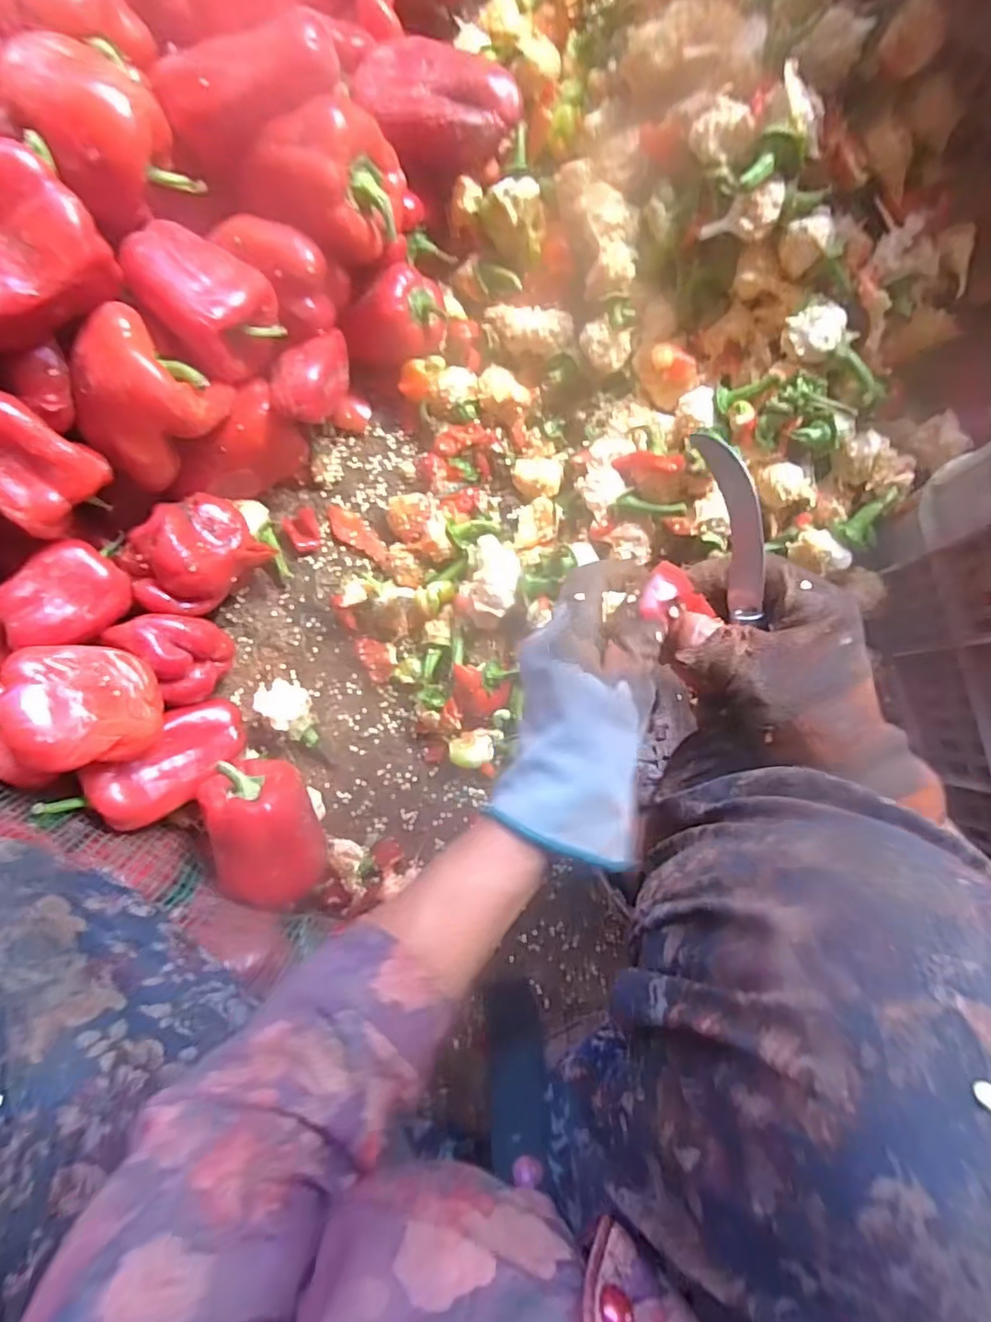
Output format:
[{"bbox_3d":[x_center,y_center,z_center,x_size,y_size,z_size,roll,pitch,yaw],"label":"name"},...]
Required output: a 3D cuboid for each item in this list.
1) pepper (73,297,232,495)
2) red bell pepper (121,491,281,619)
[{"bbox_3d":[-0.228,-0.163,0.394,0.070,0.076,0.090,34,91,3],"label":"pepper"},{"bbox_3d":[-0.220,-0.074,0.448,0.059,0.060,0.091,43,91,3],"label":"red bell pepper"}]

